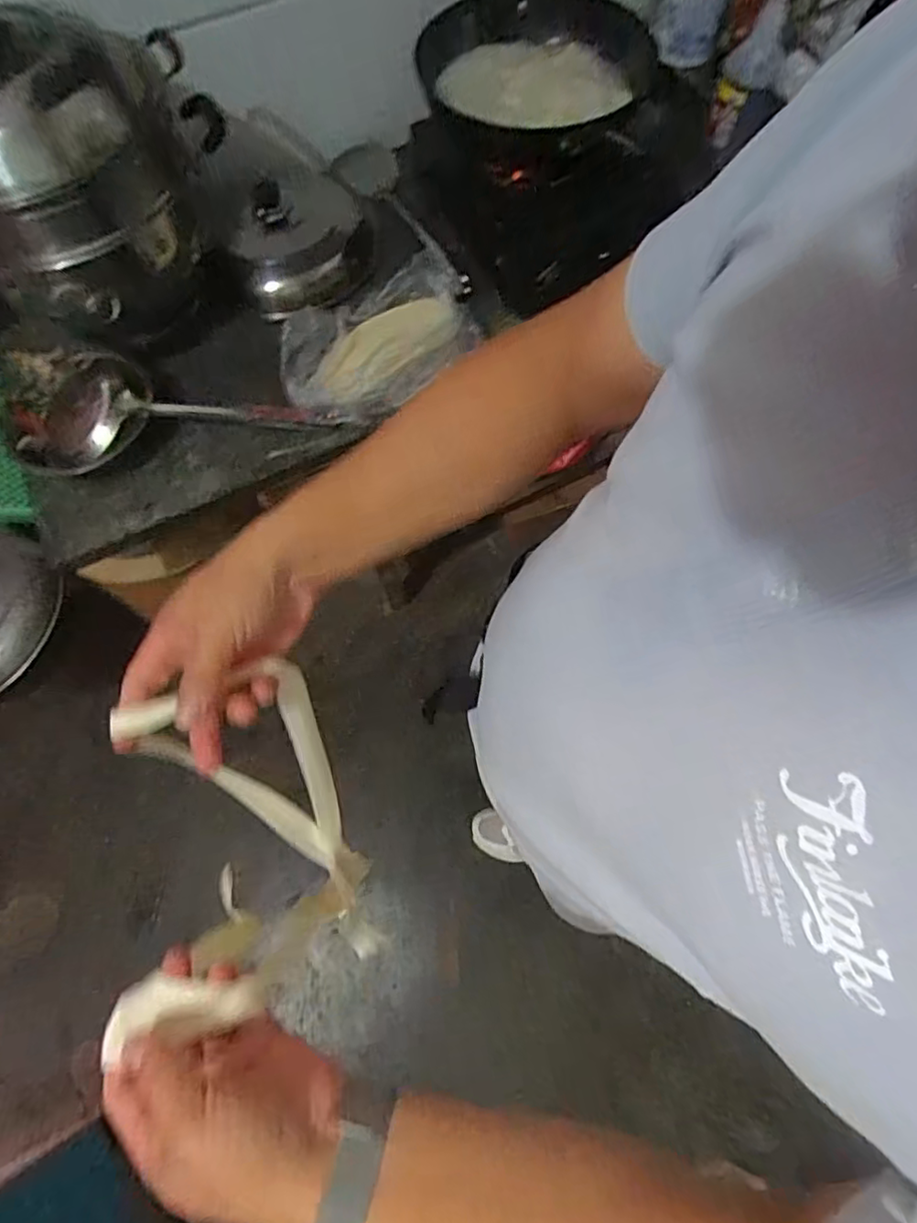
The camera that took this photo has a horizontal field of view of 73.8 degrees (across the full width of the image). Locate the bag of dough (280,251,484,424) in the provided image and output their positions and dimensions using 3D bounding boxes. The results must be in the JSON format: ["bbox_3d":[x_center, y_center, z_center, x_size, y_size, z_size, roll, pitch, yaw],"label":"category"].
[{"bbox_3d":[-0.112,-0.392,0.865,0.315,0.064,0.187,-39,72,-13],"label":"bag of dough"}]

